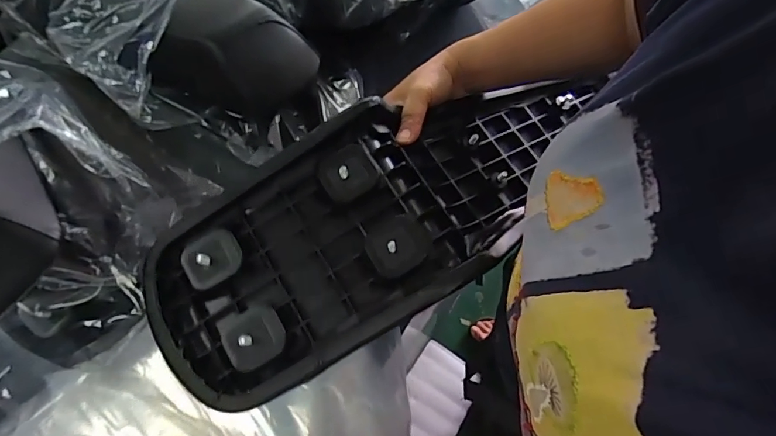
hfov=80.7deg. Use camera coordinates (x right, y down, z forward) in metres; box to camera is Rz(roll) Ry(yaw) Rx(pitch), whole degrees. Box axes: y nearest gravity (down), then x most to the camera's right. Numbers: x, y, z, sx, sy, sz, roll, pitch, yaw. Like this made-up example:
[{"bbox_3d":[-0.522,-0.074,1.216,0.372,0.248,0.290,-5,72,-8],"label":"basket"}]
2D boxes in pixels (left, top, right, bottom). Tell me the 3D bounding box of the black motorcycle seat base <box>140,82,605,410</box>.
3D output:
[{"bbox_3d":[0.024,-0.022,0.433,0.499,0.086,0.185,-32,66,-20],"label":"black motorcycle seat base"}]

